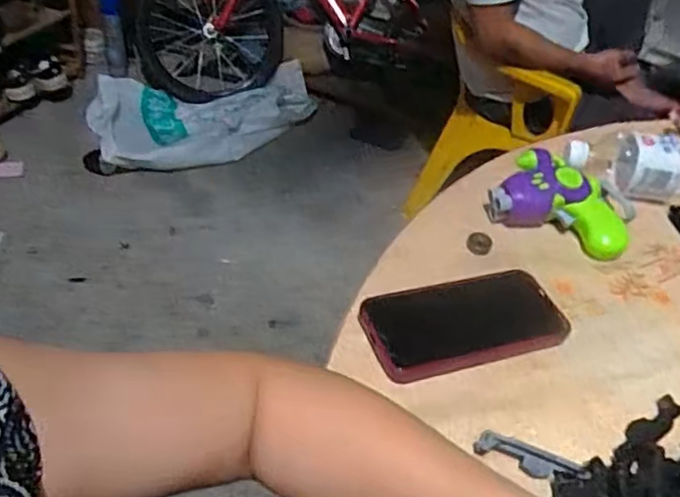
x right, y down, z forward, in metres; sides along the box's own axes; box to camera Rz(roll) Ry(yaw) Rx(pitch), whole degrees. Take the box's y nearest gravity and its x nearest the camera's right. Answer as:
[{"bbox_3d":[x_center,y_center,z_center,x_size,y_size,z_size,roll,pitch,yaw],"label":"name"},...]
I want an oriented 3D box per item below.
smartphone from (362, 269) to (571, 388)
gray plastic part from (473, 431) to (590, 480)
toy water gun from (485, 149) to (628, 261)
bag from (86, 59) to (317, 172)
[{"bbox_3d":[0.098,0.056,0.494,0.159,0.012,0.078,-10,44,-18],"label":"smartphone"},{"bbox_3d":[0.126,0.140,0.414,0.072,0.013,0.013,17,43,11],"label":"gray plastic part"},{"bbox_3d":[0.215,-0.049,0.600,0.129,0.046,0.089,20,43,14],"label":"toy water gun"},{"bbox_3d":[-0.373,-0.410,1.835,0.673,0.181,0.336,-16,46,-24],"label":"bag"}]

